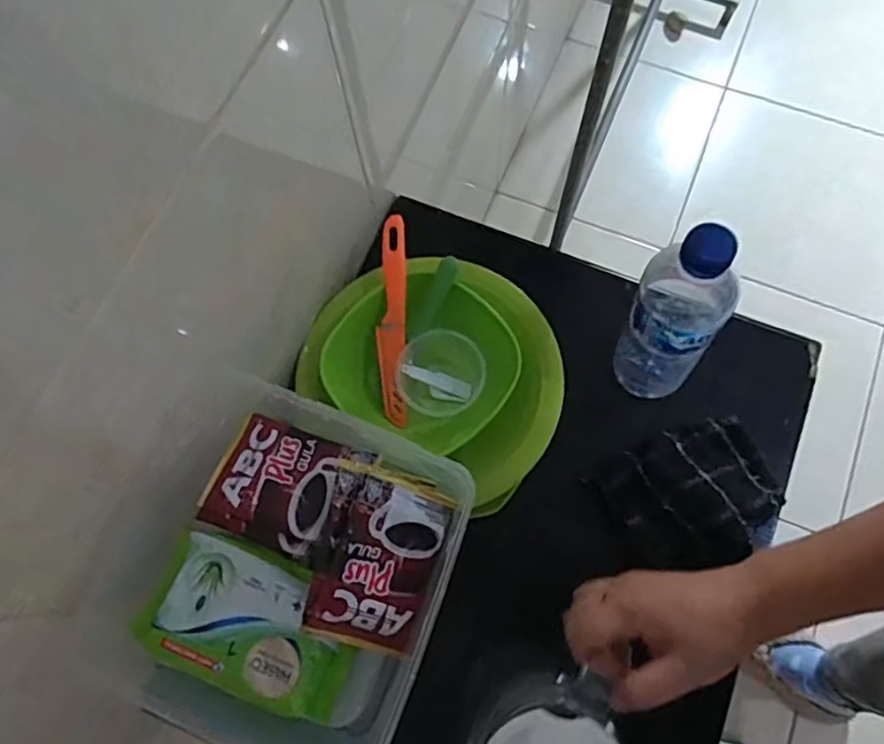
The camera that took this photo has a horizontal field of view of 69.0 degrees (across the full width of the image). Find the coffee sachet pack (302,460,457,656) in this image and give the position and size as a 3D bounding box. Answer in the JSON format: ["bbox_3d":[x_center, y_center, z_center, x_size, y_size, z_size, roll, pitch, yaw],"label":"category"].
[{"bbox_3d":[-0.041,0.118,0.416,0.074,0.028,0.106,28,72,-27],"label":"coffee sachet pack"}]

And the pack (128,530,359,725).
[{"bbox_3d":[-0.118,0.157,0.403,0.133,0.016,0.080,20,72,8],"label":"pack"}]

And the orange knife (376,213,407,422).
[{"bbox_3d":[-0.043,-0.044,0.564,0.024,0.010,0.179,2,95,2],"label":"orange knife"}]

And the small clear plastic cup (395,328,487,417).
[{"bbox_3d":[-0.003,0.002,0.563,0.074,0.047,0.061,-29,72,-9],"label":"small clear plastic cup"}]

